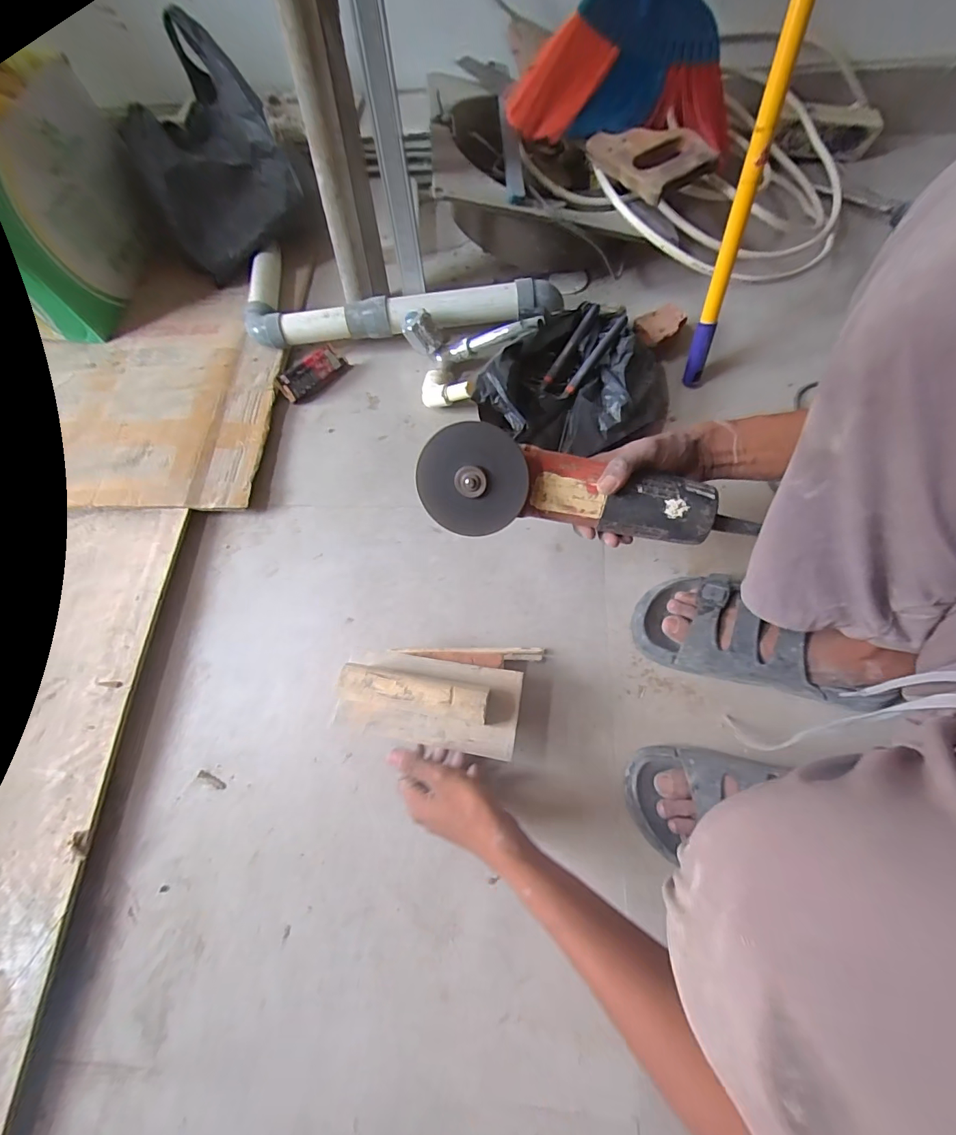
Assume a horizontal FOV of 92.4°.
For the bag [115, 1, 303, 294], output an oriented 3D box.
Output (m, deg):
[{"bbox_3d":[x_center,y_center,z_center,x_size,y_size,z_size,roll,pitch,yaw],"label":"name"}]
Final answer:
[{"bbox_3d":[-0.422,-0.636,0.723,0.213,0.207,0.237,-35,73,-10],"label":"bag"}]

